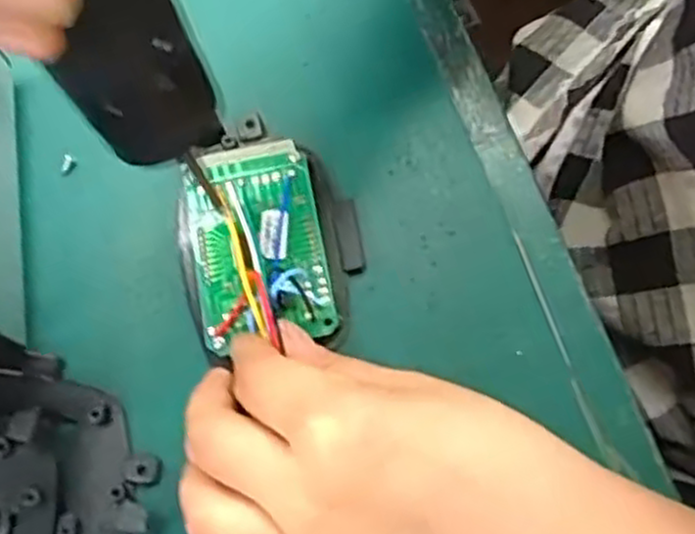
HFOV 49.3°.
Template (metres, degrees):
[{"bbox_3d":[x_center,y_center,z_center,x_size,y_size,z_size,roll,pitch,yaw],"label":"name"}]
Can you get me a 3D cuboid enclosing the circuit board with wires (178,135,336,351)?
[{"bbox_3d":[-0.035,-0.011,0.289,0.050,0.013,0.078,-11,73,-2],"label":"circuit board with wires"}]

